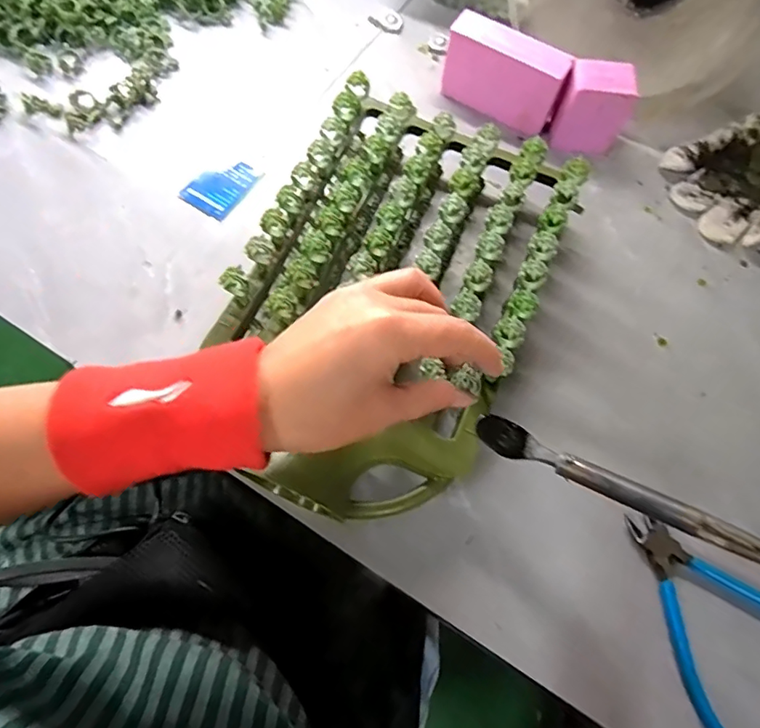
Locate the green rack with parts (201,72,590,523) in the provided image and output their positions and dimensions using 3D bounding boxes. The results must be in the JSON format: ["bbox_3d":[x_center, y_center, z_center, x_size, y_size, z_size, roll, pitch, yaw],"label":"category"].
[{"bbox_3d":[0.007,-0.051,0.393,0.200,0.076,0.319,23,71,5],"label":"green rack with parts"}]

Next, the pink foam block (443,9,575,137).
[{"bbox_3d":[0.113,-0.265,0.482,0.108,0.069,0.036,26,71,6],"label":"pink foam block"}]

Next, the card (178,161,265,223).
[{"bbox_3d":[-0.141,-0.159,0.466,0.046,0.004,0.062,34,72,9],"label":"card"}]

